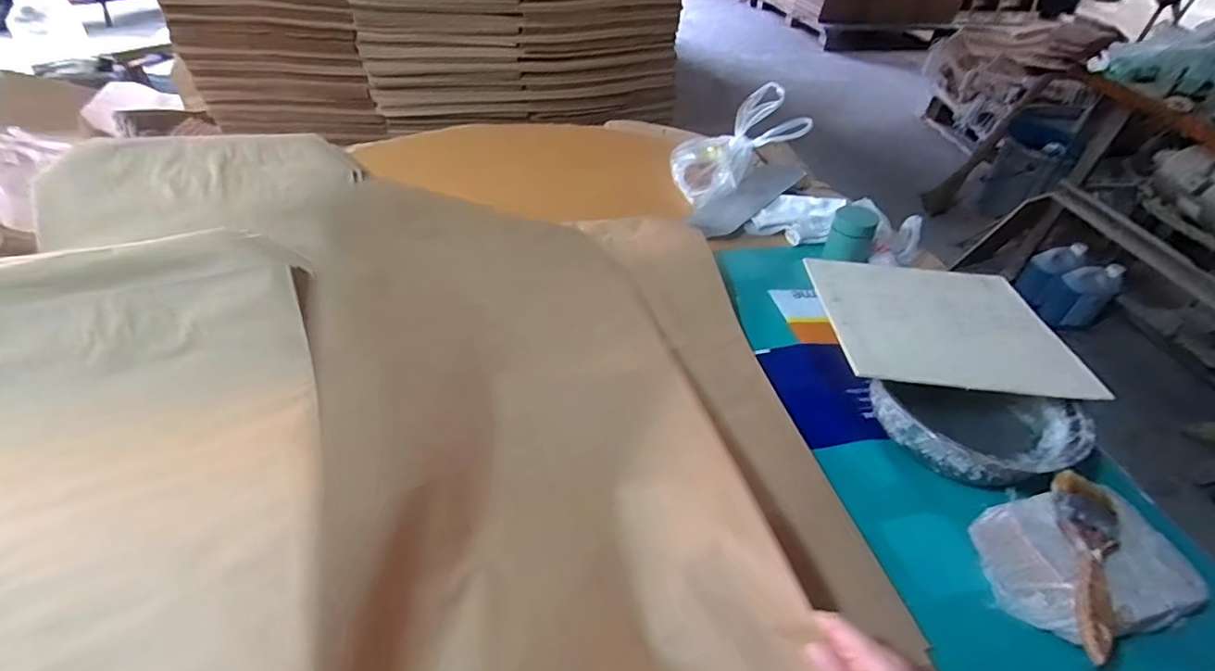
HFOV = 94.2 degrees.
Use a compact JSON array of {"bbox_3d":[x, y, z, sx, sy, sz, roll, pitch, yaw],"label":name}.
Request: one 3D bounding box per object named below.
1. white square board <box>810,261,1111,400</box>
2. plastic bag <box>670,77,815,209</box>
[{"bbox_3d":[0.399,-0.019,0.681,0.272,0.014,0.230,5,39,-4],"label":"white square board"},{"bbox_3d":[0.222,-0.359,1.024,0.202,0.161,0.174,-23,52,-23],"label":"plastic bag"}]

